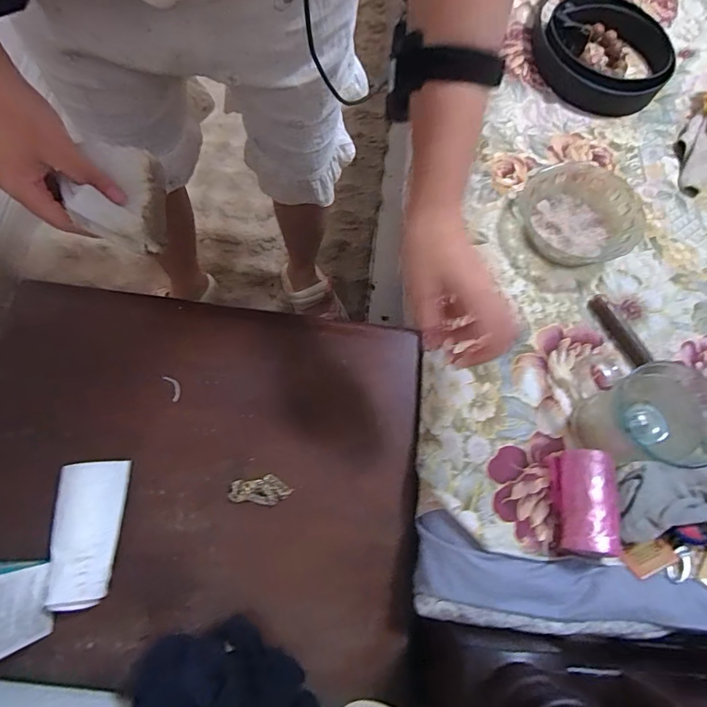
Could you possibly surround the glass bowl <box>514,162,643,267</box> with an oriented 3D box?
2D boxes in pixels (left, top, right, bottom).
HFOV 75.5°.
[{"bbox_3d":[0.252,-0.157,0.521,0.117,0.037,0.125,1,72,-4],"label":"glass bowl"}]

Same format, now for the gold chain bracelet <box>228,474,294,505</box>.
[{"bbox_3d":[-0.096,0.141,0.473,0.061,0.008,0.028,5,72,-2],"label":"gold chain bracelet"}]

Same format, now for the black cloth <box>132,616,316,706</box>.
[{"bbox_3d":[-0.101,0.282,0.393,0.142,0.074,0.075,7,74,-1],"label":"black cloth"}]

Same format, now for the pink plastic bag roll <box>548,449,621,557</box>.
[{"bbox_3d":[0.213,0.136,0.421,0.050,0.037,0.092,3,72,-3],"label":"pink plastic bag roll"}]

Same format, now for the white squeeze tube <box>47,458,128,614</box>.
[{"bbox_3d":[-0.257,0.168,0.435,0.059,0.043,0.128,0,75,-3],"label":"white squeeze tube"}]

